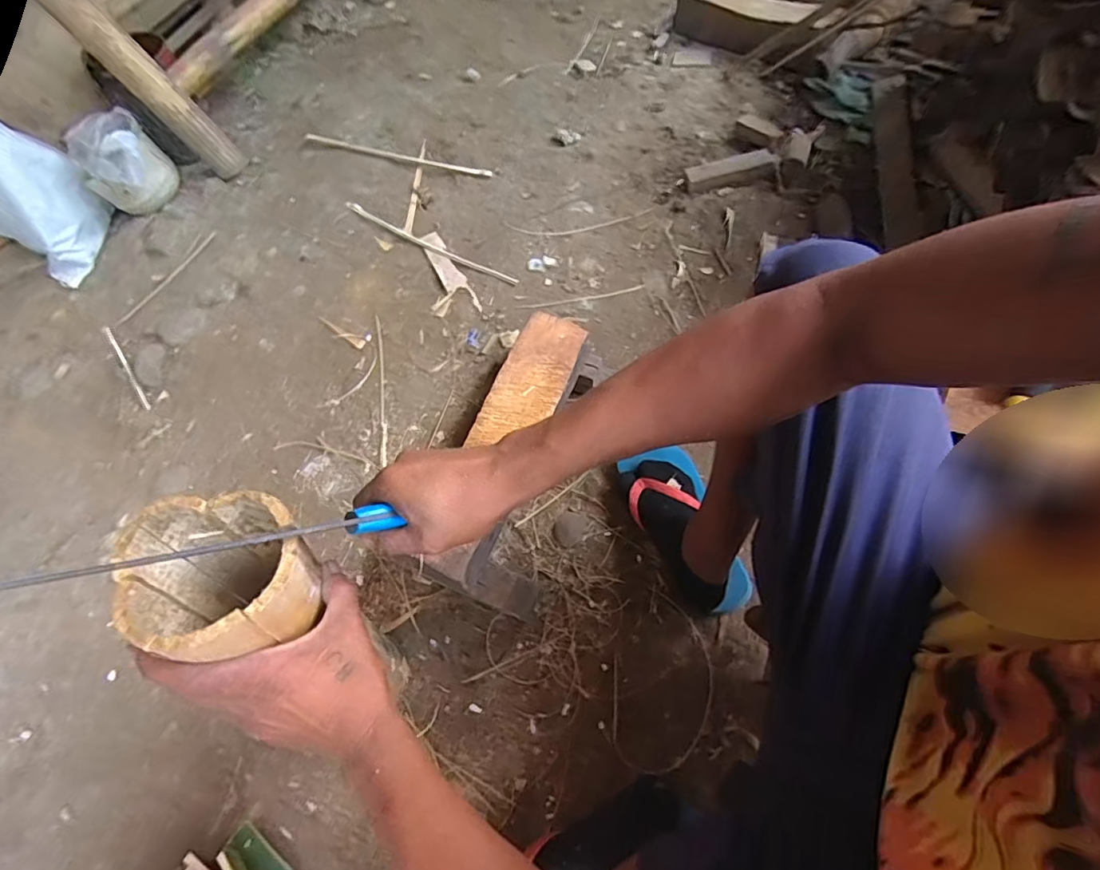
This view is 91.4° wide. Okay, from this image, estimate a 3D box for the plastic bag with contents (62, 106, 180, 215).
[{"bbox_3d":[-0.913,-0.569,1.161,0.165,0.196,0.129,-38,63,-13],"label":"plastic bag with contents"}]

